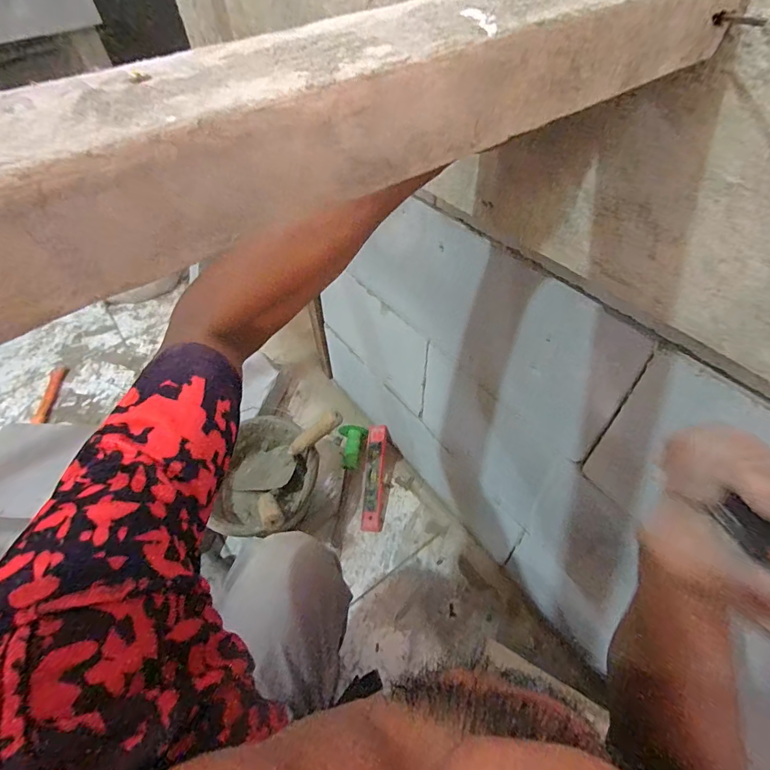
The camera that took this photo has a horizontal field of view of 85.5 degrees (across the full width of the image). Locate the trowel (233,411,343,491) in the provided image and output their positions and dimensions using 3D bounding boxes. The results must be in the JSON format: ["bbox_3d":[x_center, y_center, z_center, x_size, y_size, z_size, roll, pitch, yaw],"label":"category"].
[{"bbox_3d":[-0.186,0.128,0.806,0.272,0.055,0.097,-36,49,24],"label":"trowel"}]

